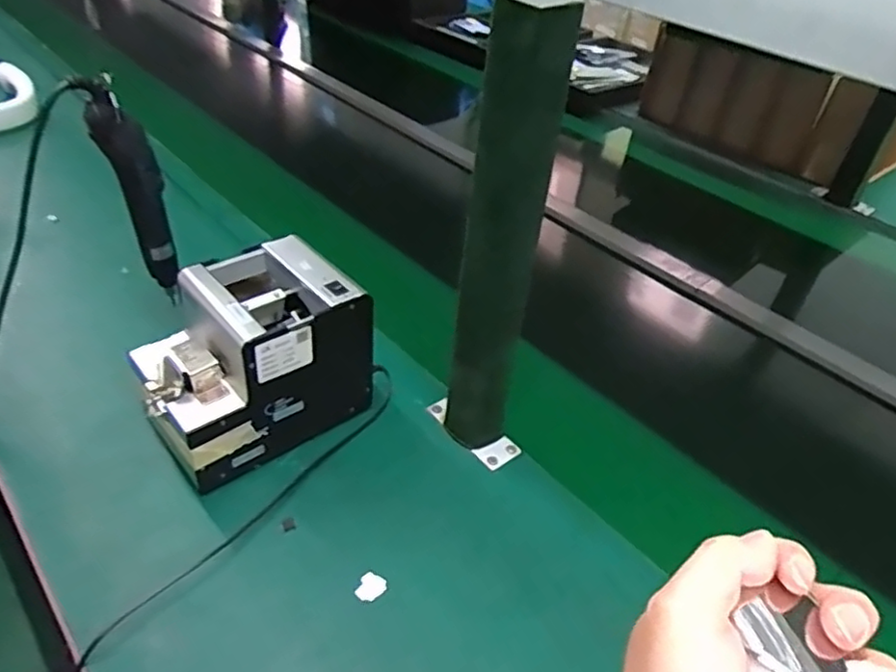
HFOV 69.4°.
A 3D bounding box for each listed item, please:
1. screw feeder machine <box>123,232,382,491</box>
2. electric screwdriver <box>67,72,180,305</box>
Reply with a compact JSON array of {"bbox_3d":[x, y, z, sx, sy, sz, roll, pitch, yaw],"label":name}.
[{"bbox_3d":[-0.179,0.021,0.593,0.185,0.146,0.123,-25,48,-32],"label":"screw feeder machine"},{"bbox_3d":[-0.296,-0.130,0.617,0.048,0.226,0.036,-21,46,-29],"label":"electric screwdriver"}]

